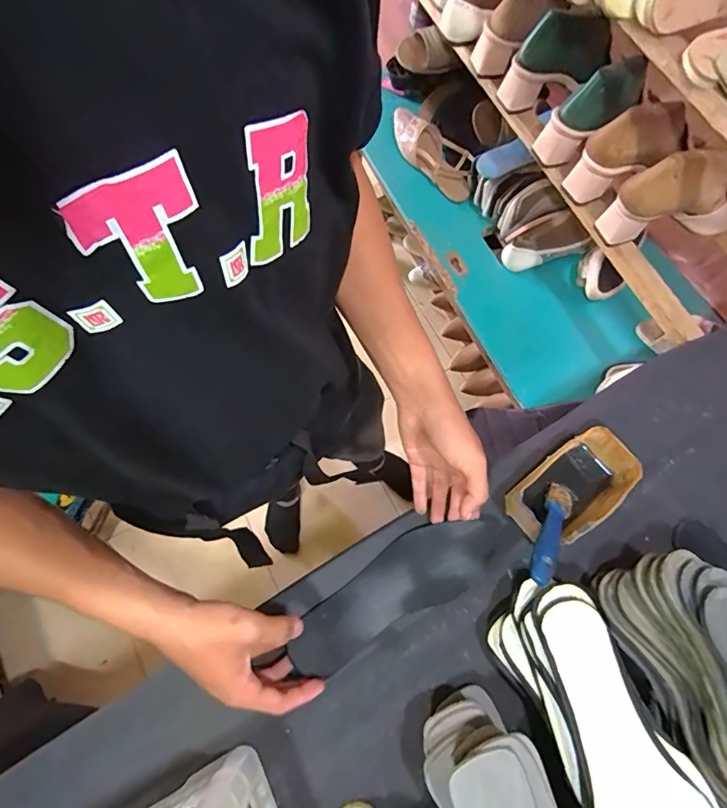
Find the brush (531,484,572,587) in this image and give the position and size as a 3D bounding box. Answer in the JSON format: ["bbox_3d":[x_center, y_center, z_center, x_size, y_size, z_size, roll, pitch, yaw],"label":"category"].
[{"bbox_3d":[0.181,0.125,0.451,0.026,0.019,0.148,36,35,11],"label":"brush"}]

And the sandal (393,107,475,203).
[{"bbox_3d":[0.151,-0.539,1.003,0.091,0.043,0.239,-39,76,-12],"label":"sandal"}]

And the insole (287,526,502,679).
[{"bbox_3d":[0.033,0.195,0.493,0.232,0.035,0.073,-29,74,-12],"label":"insole"}]

